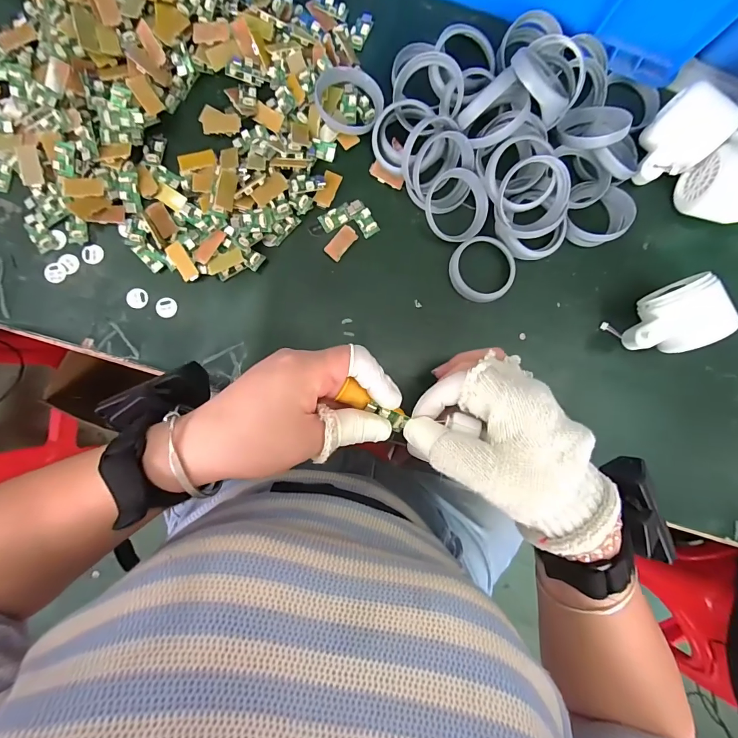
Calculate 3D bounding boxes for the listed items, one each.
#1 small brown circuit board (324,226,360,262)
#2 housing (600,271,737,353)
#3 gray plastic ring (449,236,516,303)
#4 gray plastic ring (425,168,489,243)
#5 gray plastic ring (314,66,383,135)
[{"bbox_3d":[-0.024,-0.112,0.337,0.016,0.004,0.032,38,85,-2],"label":"small brown circuit board"},{"bbox_3d":[0.258,-0.041,0.333,0.073,0.056,0.057,-21,89,-5],"label":"housing"},{"bbox_3d":[0.103,-0.091,0.345,0.058,0.011,0.058,0,87,-4],"label":"gray plastic ring"},{"bbox_3d":[0.078,-0.146,0.338,0.060,0.016,0.063,-1,95,-16],"label":"gray plastic ring"},{"bbox_3d":[-0.017,-0.232,0.332,0.059,0.013,0.057,0,87,-4],"label":"gray plastic ring"}]

